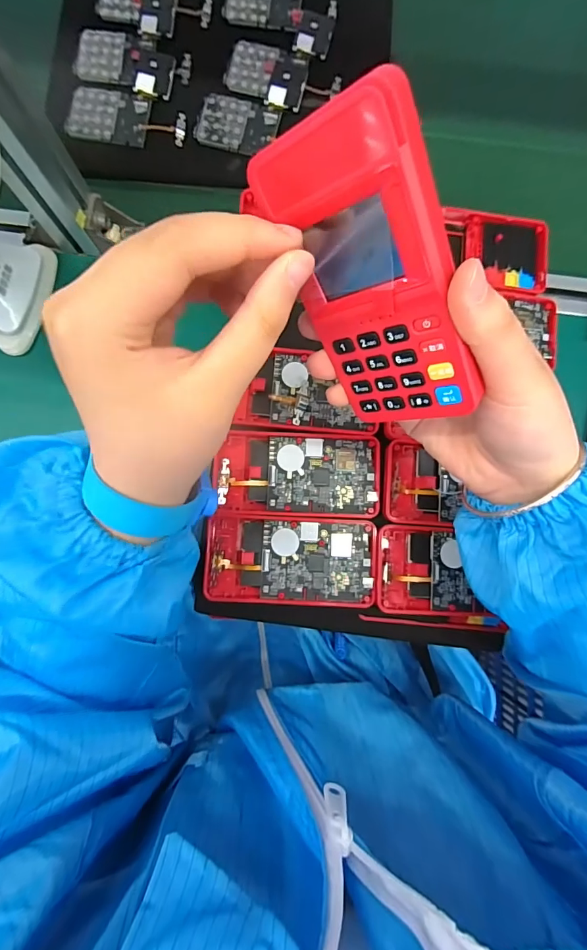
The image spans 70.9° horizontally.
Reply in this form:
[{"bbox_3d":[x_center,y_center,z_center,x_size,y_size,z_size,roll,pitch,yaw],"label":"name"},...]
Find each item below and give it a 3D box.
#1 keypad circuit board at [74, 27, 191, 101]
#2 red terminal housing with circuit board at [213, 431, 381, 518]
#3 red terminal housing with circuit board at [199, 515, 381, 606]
[{"bbox_3d":[-0.166,-0.422,0.423,0.117,0.006,0.064,16,84,4],"label":"keypad circuit board"},{"bbox_3d":[0.004,0.000,0.305,0.118,0.011,0.062,1,83,2],"label":"red terminal housing with circuit board"},{"bbox_3d":[-0.001,0.062,0.297,0.120,0.012,0.061,2,83,2],"label":"red terminal housing with circuit board"}]

